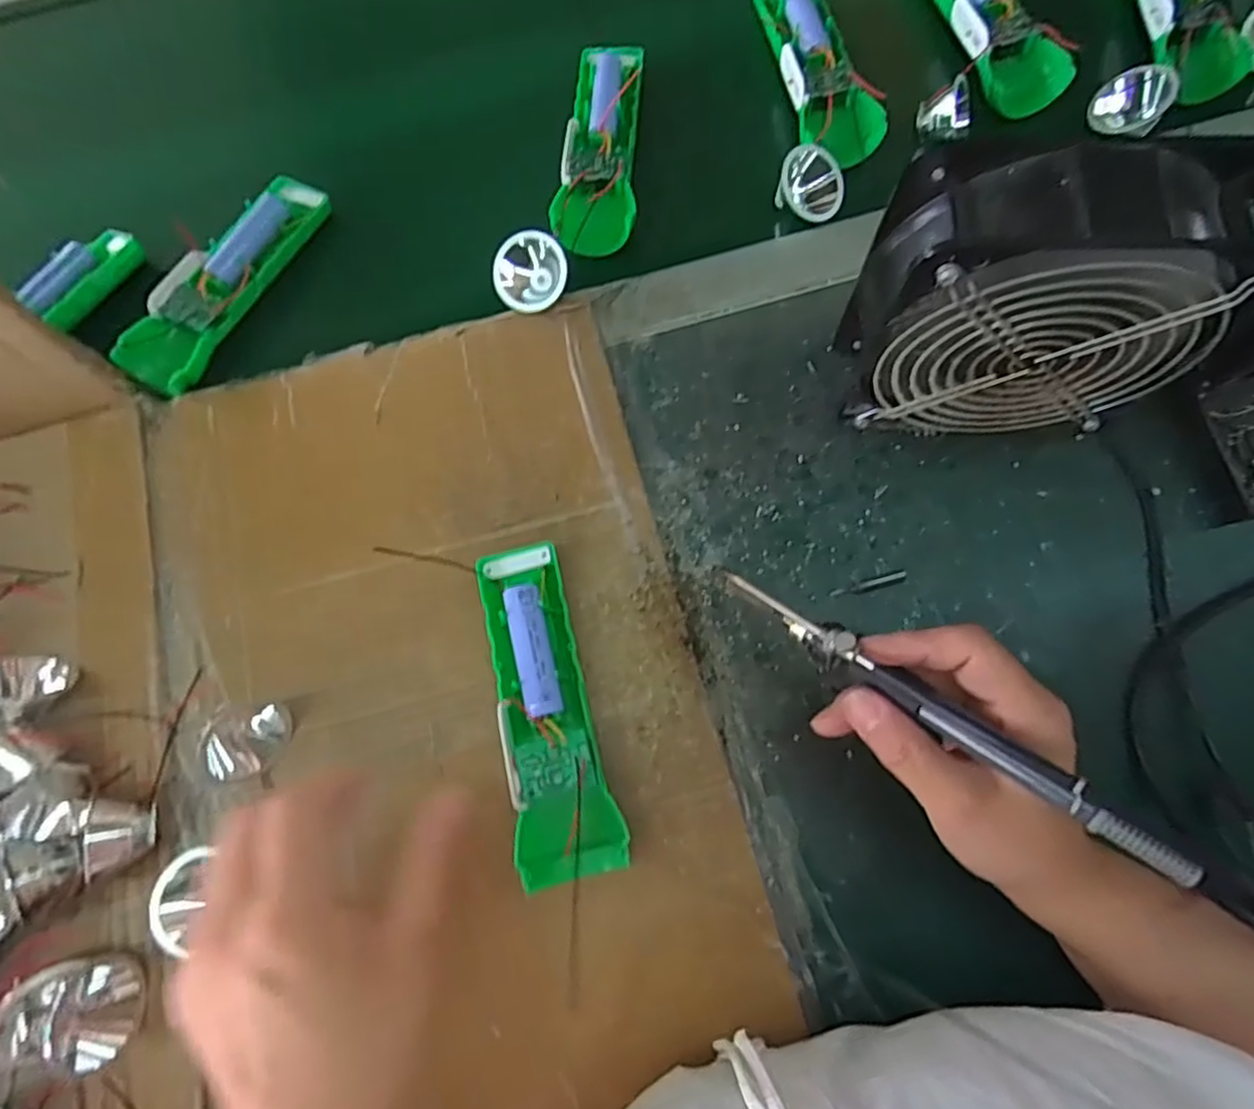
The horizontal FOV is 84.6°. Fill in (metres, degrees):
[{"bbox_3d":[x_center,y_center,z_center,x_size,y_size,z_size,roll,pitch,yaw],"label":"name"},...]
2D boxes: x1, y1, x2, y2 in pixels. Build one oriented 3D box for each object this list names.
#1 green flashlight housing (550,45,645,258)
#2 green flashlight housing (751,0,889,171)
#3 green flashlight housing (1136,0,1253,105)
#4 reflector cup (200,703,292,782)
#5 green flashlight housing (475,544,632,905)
[{"bbox_3d":[-0.016,-0.253,0.427,0.046,0.034,0.141,5,75,2],"label":"green flashlight housing"},{"bbox_3d":[0.118,-0.301,0.423,0.043,0.022,0.150,-12,73,-1],"label":"green flashlight housing"},{"bbox_3d":[0.314,-0.319,0.393,0.031,0.031,0.142,-4,75,0],"label":"green flashlight housing"},{"bbox_3d":[-0.187,0.091,0.338,0.034,0.028,0.035,0,75,1],"label":"reflector cup"},{"bbox_3d":[-0.041,0.072,0.334,0.047,0.038,0.158,-15,75,-3],"label":"green flashlight housing"}]

